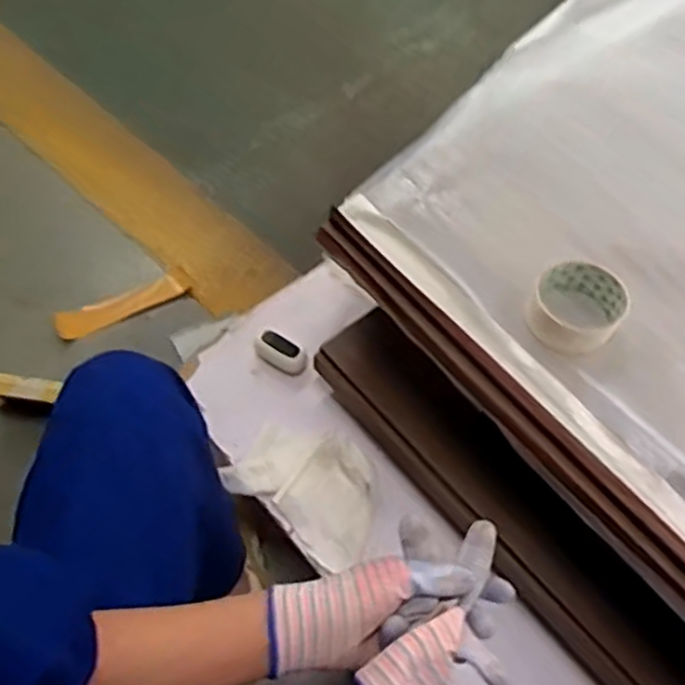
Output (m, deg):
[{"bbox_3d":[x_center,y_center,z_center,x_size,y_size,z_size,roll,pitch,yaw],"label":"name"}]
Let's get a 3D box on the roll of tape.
[{"bbox_3d":[0.219,-0.033,0.675,0.080,0.036,0.089,41,66,18],"label":"roll of tape"}]

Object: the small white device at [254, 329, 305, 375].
[{"bbox_3d":[-0.080,0.012,0.934,0.072,0.023,0.035,31,63,13],"label":"small white device"}]

